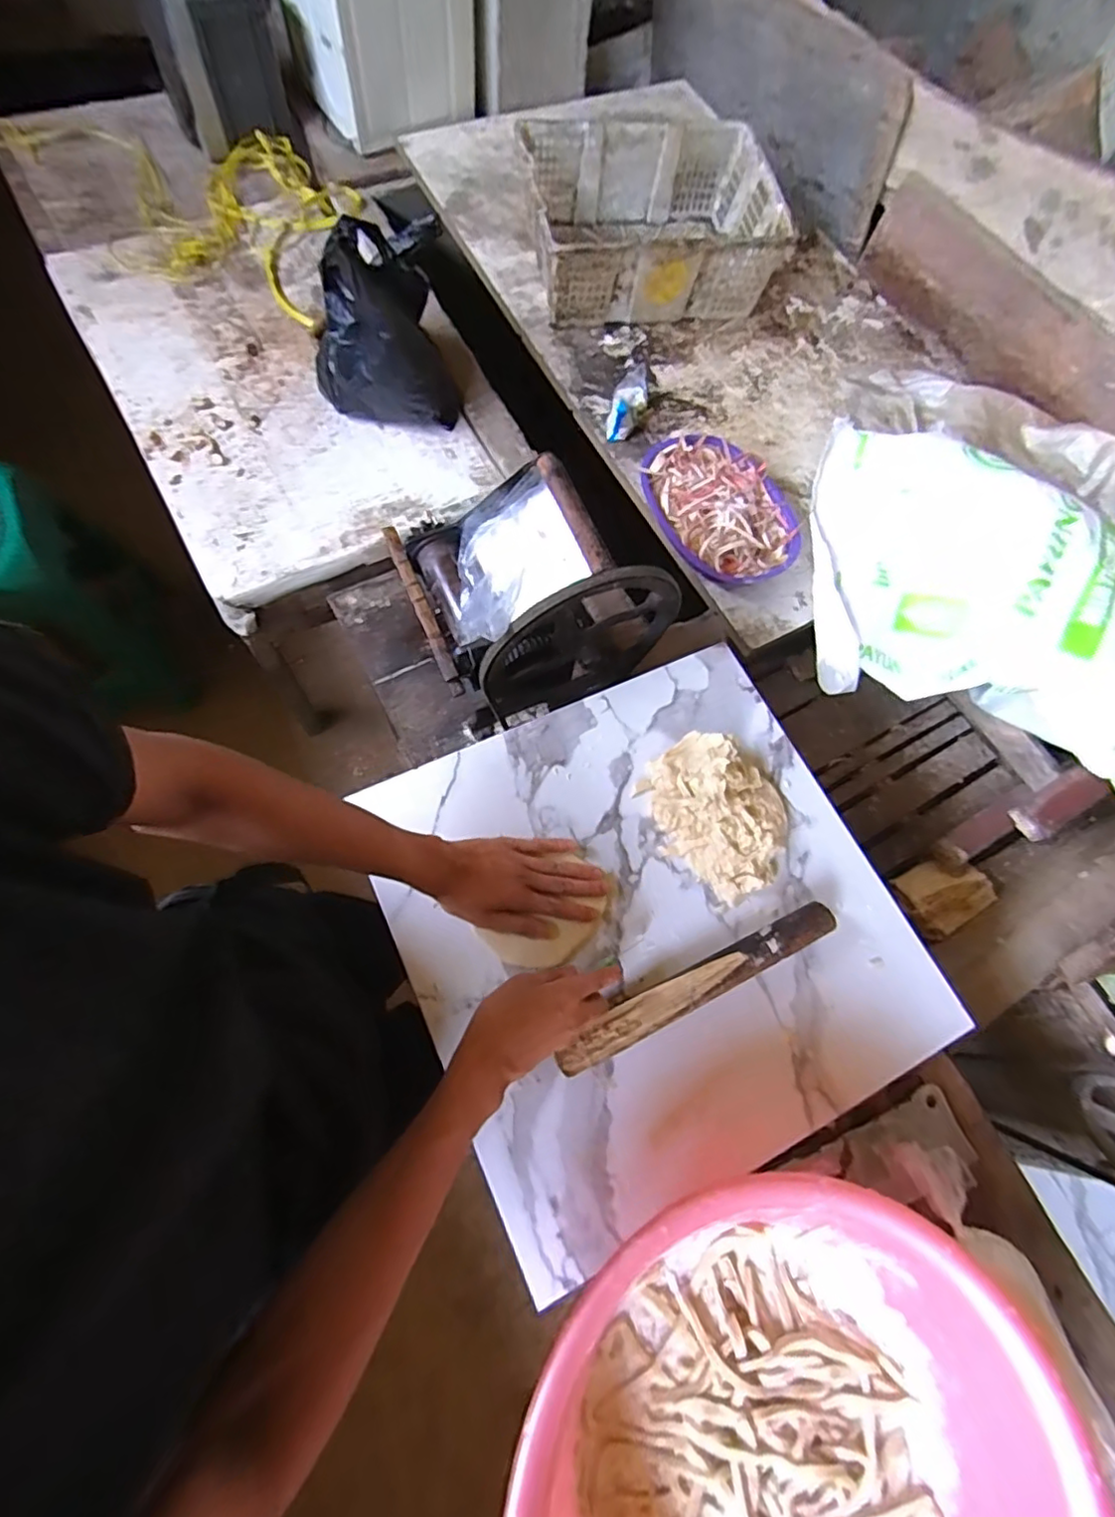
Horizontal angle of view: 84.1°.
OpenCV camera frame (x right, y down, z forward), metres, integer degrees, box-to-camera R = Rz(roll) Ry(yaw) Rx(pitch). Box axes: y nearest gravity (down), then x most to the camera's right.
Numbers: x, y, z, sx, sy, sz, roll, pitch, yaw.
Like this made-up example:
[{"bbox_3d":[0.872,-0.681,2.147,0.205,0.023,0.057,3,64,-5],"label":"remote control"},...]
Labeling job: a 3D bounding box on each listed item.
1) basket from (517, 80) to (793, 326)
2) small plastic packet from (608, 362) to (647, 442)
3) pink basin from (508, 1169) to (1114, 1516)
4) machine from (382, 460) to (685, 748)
[{"bbox_3d":[0.180,-1.065,1.230,0.477,0.155,0.408,-4,72,-7],"label":"basket"},{"bbox_3d":[0.129,-0.646,1.120,0.054,0.030,0.148,19,88,5],"label":"small plastic packet"},{"bbox_3d":[0.184,0.552,0.464,0.381,0.152,0.413,2,71,-5],"label":"pink basin"},{"bbox_3d":[-0.036,-0.209,0.784,0.284,0.282,0.240,-25,75,-13],"label":"machine"}]

